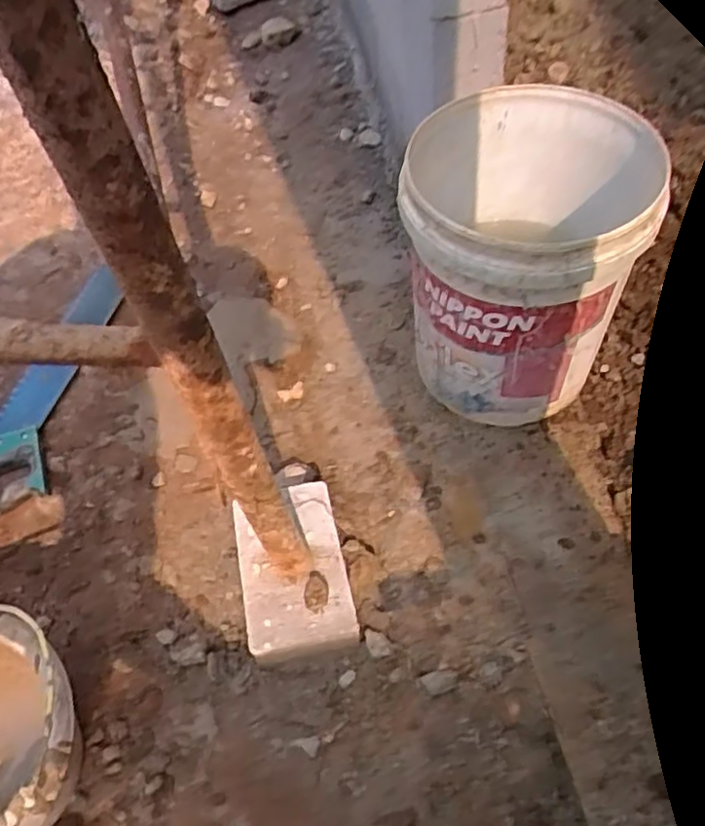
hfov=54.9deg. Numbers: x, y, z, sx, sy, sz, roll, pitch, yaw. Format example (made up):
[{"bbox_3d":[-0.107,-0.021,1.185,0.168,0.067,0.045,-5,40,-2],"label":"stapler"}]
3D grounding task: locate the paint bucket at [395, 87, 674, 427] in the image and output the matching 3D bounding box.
[{"bbox_3d":[0.219,-0.201,0.945,0.292,0.340,0.308,-3,56,5],"label":"paint bucket"}]

